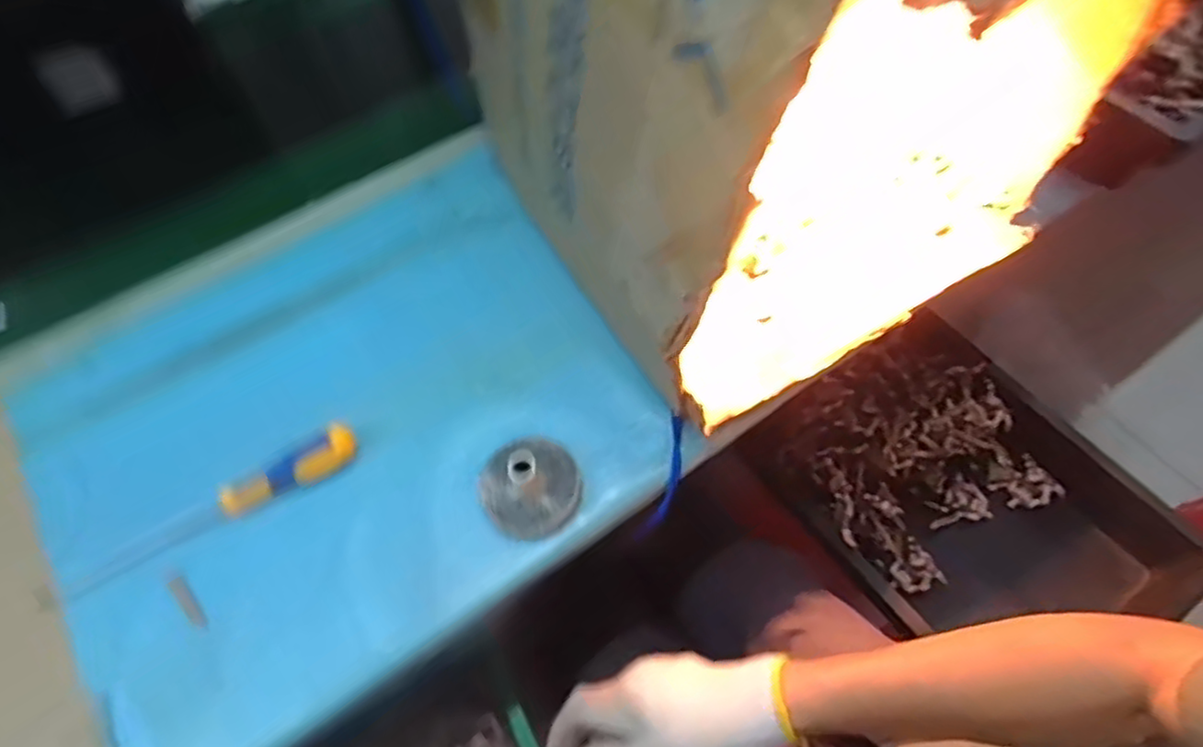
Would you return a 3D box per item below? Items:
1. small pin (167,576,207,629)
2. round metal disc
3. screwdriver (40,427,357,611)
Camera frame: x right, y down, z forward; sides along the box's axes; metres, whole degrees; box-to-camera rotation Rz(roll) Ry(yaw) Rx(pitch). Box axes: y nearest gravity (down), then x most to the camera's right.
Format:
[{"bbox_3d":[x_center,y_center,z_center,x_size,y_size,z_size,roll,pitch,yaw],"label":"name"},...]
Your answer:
[{"bbox_3d":[-0.313,0.174,0.517,0.011,0.004,0.048,-40,69,-16],"label":"small pin"},{"bbox_3d":[-0.055,0.086,0.536,0.077,0.064,0.076,-1,63,2],"label":"round metal disc"},{"bbox_3d":[-0.315,0.112,0.533,0.259,0.031,0.029,-26,65,-11],"label":"screwdriver"}]

